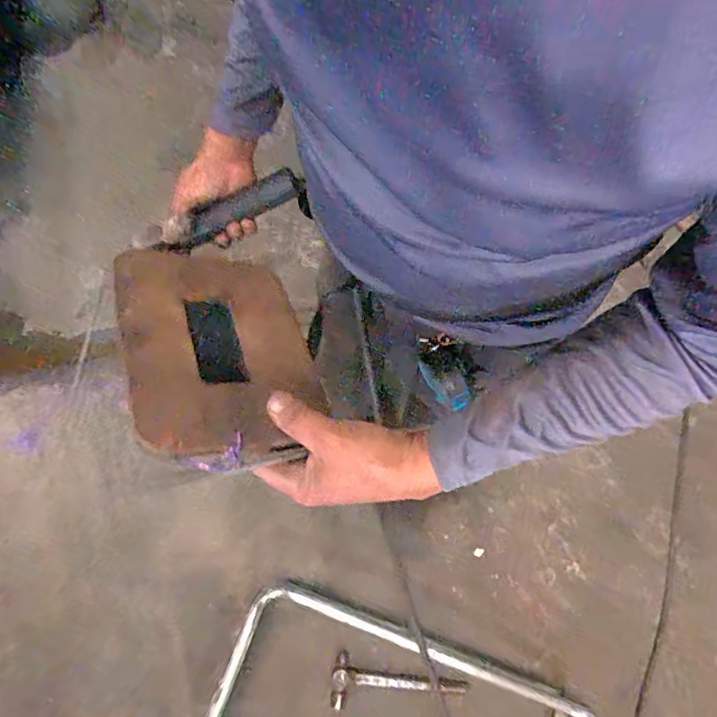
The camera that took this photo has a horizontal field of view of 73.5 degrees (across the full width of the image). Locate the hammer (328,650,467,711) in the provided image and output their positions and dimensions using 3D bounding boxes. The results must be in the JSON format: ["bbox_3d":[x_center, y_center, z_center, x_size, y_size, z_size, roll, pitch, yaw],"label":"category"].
[{"bbox_3d":[0.094,0.790,1.138,0.316,0.027,0.108,11,68,0],"label":"hammer"}]

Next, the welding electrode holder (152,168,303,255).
[{"bbox_3d":[-0.159,-0.186,0.606,0.196,0.032,0.028,-36,74,-18],"label":"welding electrode holder"}]

